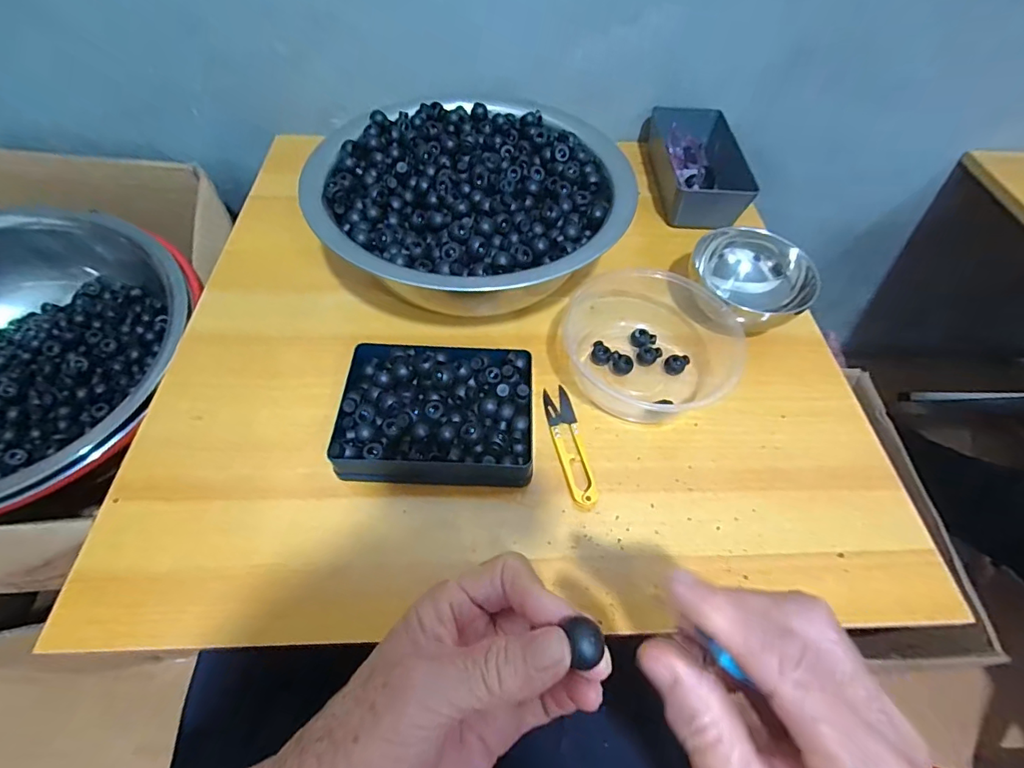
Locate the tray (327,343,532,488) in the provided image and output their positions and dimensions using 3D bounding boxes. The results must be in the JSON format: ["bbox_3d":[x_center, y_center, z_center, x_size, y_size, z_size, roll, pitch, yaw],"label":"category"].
[{"bbox_3d":[-0.057,0.022,0.367,0.145,0.037,0.113,2,56,-2],"label":"tray"}]

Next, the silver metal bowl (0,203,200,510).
[{"bbox_3d":[-0.486,-0.025,0.457,0.312,0.105,0.315,1,56,-2],"label":"silver metal bowl"}]

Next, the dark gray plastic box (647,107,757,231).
[{"bbox_3d":[0.224,-0.263,0.565,0.097,0.048,0.183,2,56,-2],"label":"dark gray plastic box"}]

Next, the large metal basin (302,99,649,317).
[{"bbox_3d":[-0.037,-0.163,0.467,0.278,0.098,0.278,1,56,-2],"label":"large metal basin"}]

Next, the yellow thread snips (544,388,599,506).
[{"bbox_3d":[0.046,0.045,0.374,0.022,0.009,0.105,-7,57,-8],"label":"yellow thread snips"}]

